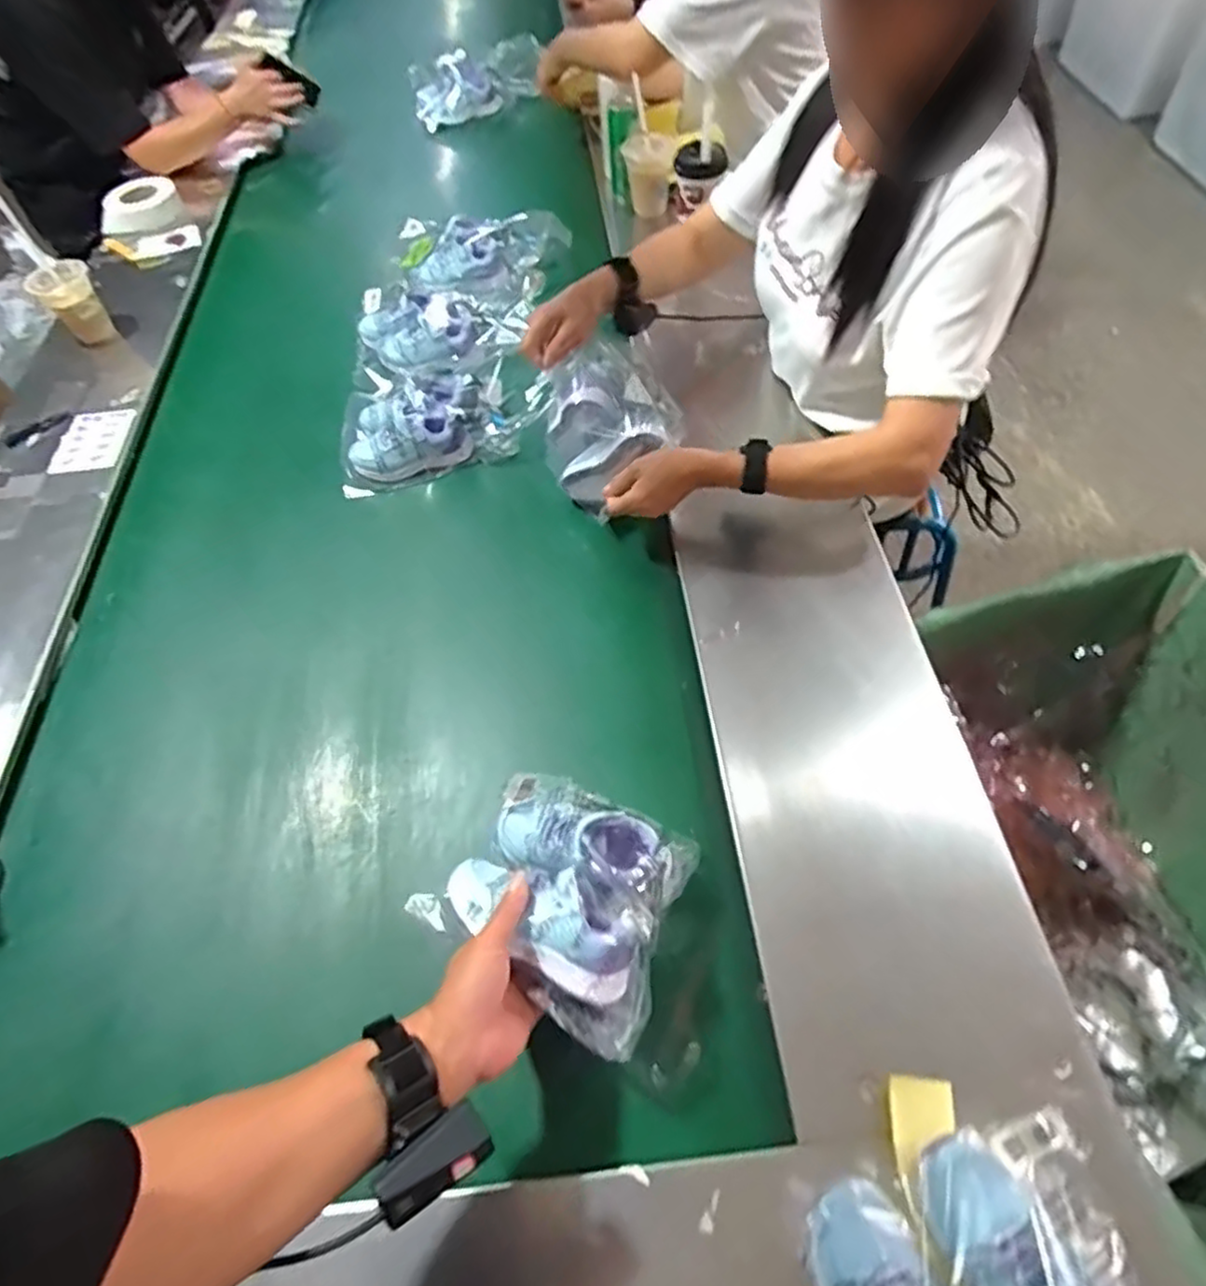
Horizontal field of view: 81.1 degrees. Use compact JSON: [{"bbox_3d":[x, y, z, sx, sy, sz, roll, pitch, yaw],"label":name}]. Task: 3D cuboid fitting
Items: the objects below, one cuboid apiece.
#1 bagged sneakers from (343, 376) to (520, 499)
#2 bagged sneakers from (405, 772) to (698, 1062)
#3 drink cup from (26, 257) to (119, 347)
[{"bbox_3d":[-0.264,-0.314,1.051,0.239,0.094,0.148,-13,57,-2],"label":"bagged sneakers"},{"bbox_3d":[-0.034,0.219,0.625,0.201,0.083,0.197,18,58,17],"label":"bagged sneakers"},{"bbox_3d":[-0.890,-0.574,1.187,0.090,0.111,0.097,-3,58,4],"label":"drink cup"}]

